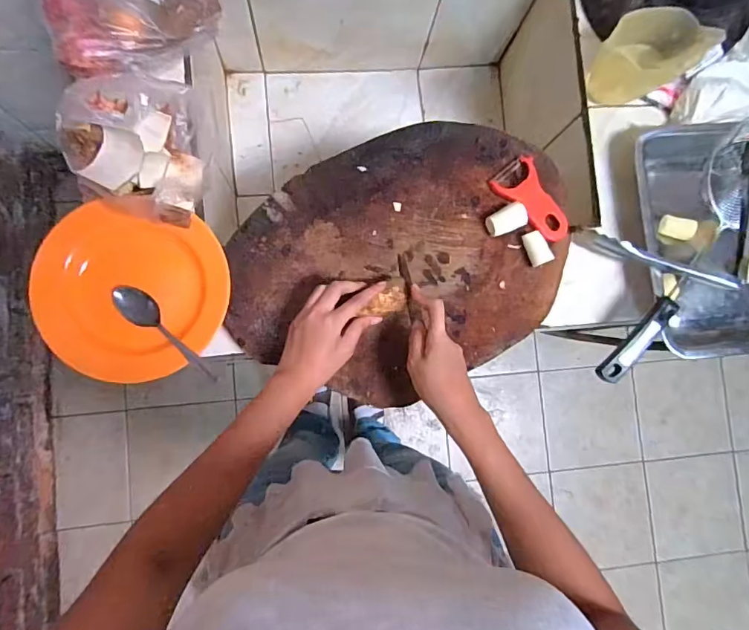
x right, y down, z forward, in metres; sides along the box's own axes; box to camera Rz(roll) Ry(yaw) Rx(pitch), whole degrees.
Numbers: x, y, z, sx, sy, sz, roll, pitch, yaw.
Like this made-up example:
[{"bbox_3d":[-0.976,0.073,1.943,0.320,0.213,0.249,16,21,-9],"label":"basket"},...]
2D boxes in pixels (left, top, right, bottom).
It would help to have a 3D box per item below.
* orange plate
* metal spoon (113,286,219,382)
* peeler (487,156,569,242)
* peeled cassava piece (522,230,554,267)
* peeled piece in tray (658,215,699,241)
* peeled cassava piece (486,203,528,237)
[{"bbox_3d":[-0.277,-0.021,0.544,0.201,0.040,0.189,0,85,-6],"label":"orange plate"},{"bbox_3d":[-0.241,0.024,0.546,0.150,0.013,0.033,45,82,-1],"label":"metal spoon"},{"bbox_3d":[0.203,-0.143,0.593,0.061,0.009,0.113,-38,90,-8],"label":"peeler"},{"bbox_3d":[0.202,-0.083,0.585,0.024,0.021,0.043,-21,88,-7],"label":"peeled cassava piece"},{"bbox_3d":[0.402,-0.115,0.623,0.042,0.018,0.028,12,84,-5],"label":"peeled piece in tray"},{"bbox_3d":[0.164,-0.116,0.579,0.044,0.026,0.029,-25,88,-7],"label":"peeled cassava piece"}]

